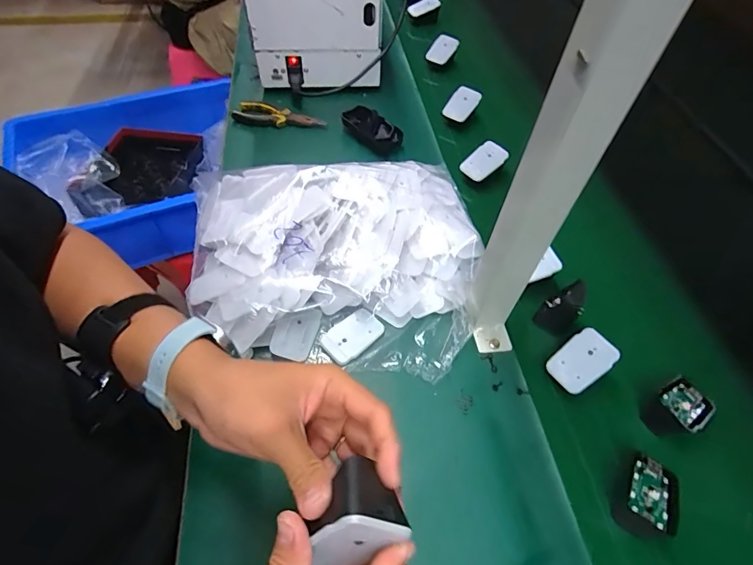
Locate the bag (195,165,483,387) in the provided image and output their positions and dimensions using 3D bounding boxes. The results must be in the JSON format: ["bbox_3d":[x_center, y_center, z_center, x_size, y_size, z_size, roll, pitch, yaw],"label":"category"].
[{"bbox_3d":[-0.055,-0.032,0.490,0.339,0.071,0.254,3,56,-1],"label":"bag"}]

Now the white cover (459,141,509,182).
[{"bbox_3d":[0.164,-0.186,0.640,0.066,0.006,0.044,-43,79,6],"label":"white cover"}]

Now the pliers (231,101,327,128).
[{"bbox_3d":[-0.165,-0.277,0.706,0.148,0.019,0.048,12,55,7],"label":"pliers"}]

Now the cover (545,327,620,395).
[{"bbox_3d":[0.219,0.084,0.446,0.069,0.005,0.046,-42,64,-4],"label":"cover"}]

